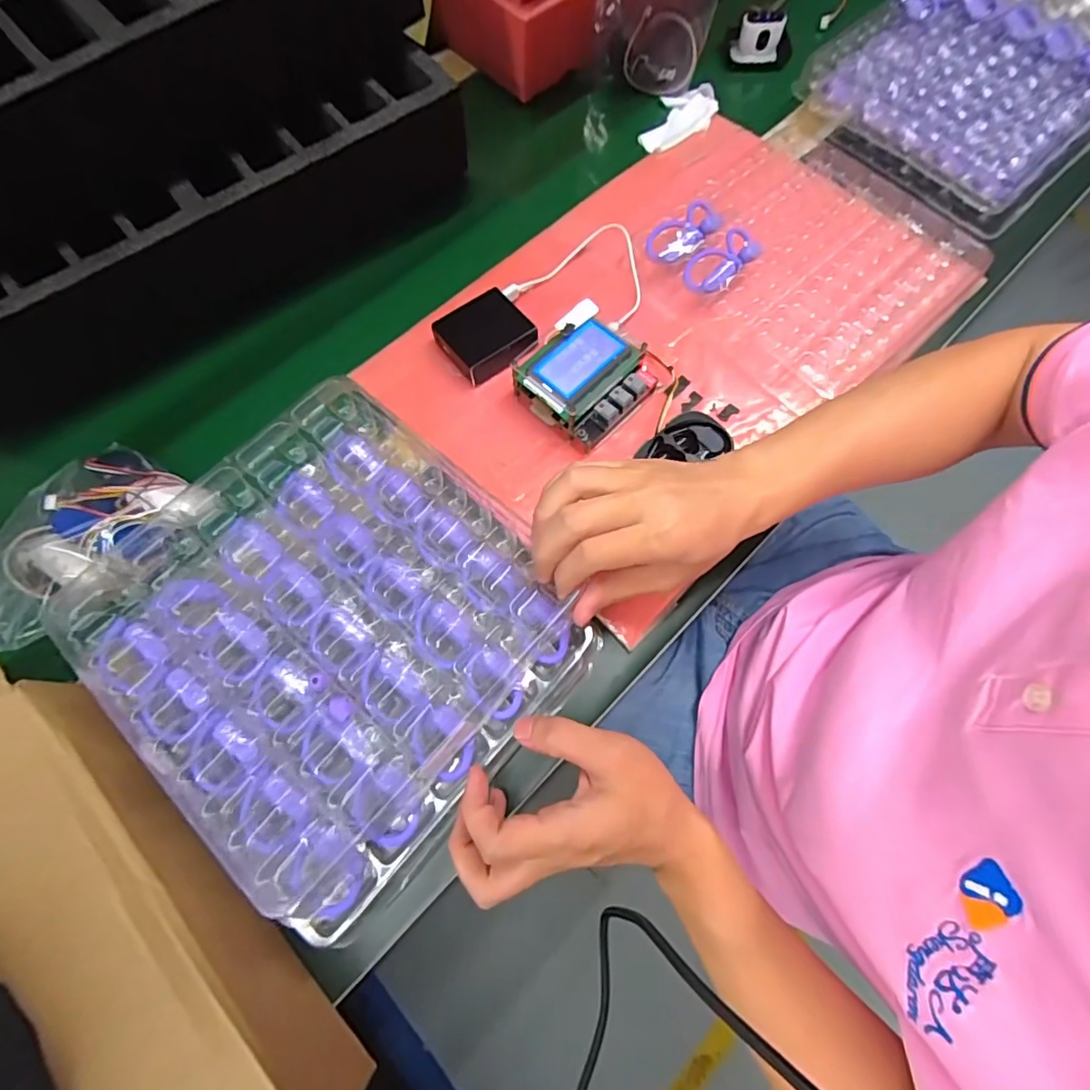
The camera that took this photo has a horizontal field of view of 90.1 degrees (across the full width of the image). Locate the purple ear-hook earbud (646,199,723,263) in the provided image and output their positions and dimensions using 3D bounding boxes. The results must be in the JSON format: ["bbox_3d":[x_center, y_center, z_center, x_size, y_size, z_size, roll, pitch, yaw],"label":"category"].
[{"bbox_3d":[0.139,-0.301,0.526,0.084,0.019,0.046,-38,76,-12],"label":"purple ear-hook earbud"}]

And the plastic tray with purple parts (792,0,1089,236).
[{"bbox_3d":[0.462,-0.505,0.591,0.251,0.043,0.269,-42,77,-13],"label":"plastic tray with purple parts"}]

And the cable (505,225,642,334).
[{"bbox_3d":[0.040,-0.243,0.525,0.133,0.019,0.095,-37,83,-7],"label":"cable"}]

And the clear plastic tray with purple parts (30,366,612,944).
[{"bbox_3d":[-0.136,0.050,0.366,0.284,0.046,0.251,43,76,12],"label":"clear plastic tray with purple parts"}]

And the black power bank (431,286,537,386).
[{"bbox_3d":[-0.053,-0.190,0.499,0.077,0.023,0.074,-36,76,-12],"label":"black power bank"}]

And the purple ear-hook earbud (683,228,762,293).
[{"bbox_3d":[0.169,-0.268,0.515,0.075,0.021,0.041,-39,77,-13],"label":"purple ear-hook earbud"}]

